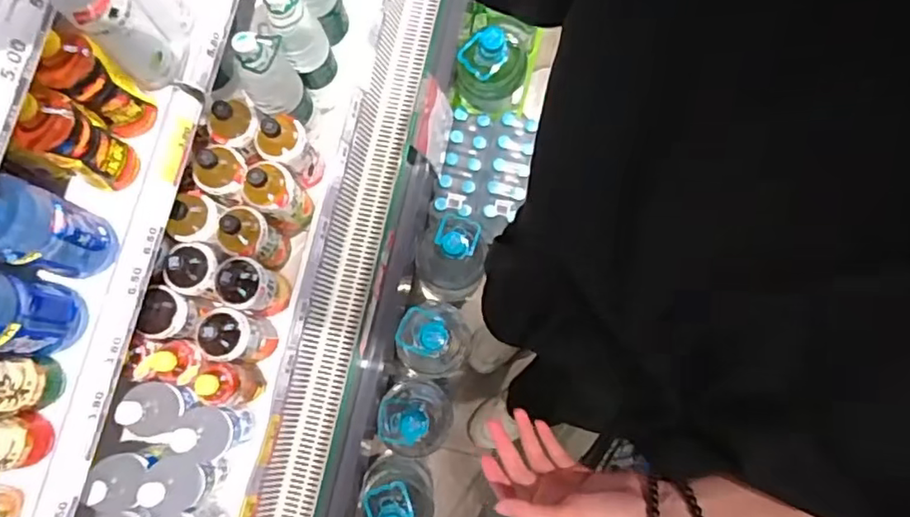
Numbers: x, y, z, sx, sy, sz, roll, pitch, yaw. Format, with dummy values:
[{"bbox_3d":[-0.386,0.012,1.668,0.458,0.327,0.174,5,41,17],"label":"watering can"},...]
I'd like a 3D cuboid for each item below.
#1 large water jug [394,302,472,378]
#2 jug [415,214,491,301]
[{"bbox_3d":[-0.040,0.175,1.333,0.157,0.291,0.176,30,81,5],"label":"large water jug"},{"bbox_3d":[-0.007,-0.005,1.427,0.158,0.246,0.173,0,80,0],"label":"jug"}]

